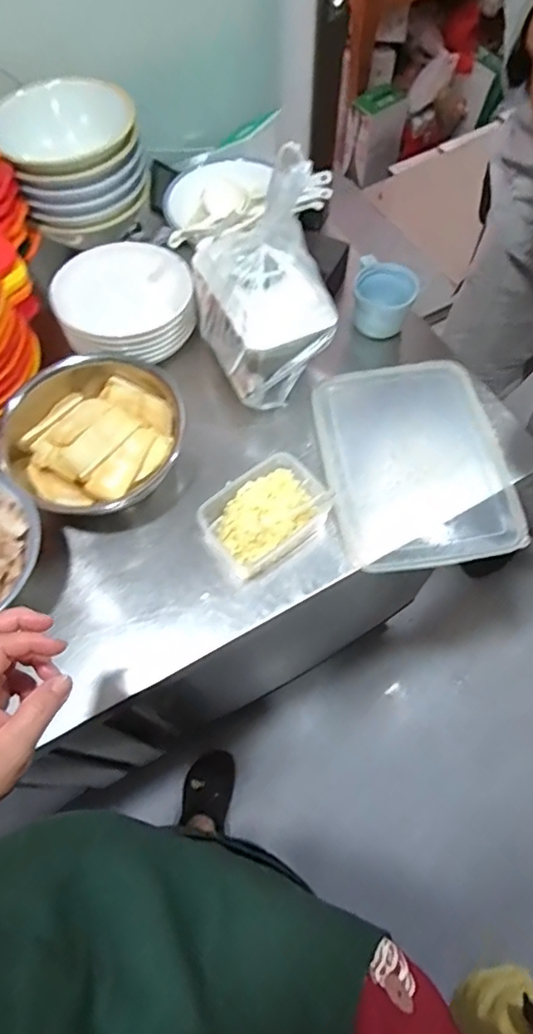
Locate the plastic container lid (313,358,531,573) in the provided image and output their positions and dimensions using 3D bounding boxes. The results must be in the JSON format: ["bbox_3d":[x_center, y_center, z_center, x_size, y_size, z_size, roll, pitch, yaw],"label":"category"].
[{"bbox_3d":[0.185,-0.076,0.717,0.217,0.015,0.285,-8,64,-3],"label":"plastic container lid"}]

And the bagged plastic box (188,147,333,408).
[{"bbox_3d":[-0.005,-0.269,0.667,0.160,0.222,0.176,-8,64,-3],"label":"bagged plastic box"}]

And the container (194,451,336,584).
[{"bbox_3d":[0.001,-0.005,0.665,0.146,0.046,0.101,-35,68,-15],"label":"container"}]

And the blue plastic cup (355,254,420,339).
[{"bbox_3d":[0.163,-0.308,0.793,0.090,0.075,0.073,14,65,8],"label":"blue plastic cup"}]

